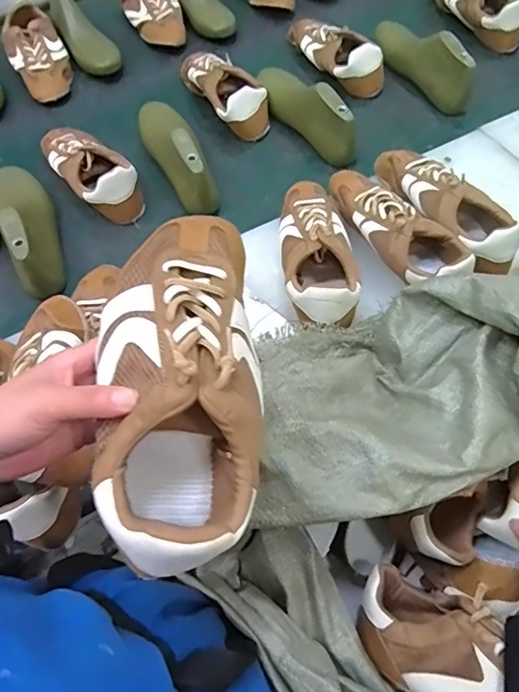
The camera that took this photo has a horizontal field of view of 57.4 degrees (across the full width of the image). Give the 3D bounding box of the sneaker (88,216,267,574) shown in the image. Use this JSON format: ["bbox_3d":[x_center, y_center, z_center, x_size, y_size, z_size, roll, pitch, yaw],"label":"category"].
[{"bbox_3d":[-0.049,0.017,0.314,0.094,0.084,0.229,-1,71,2],"label":"sneaker"}]

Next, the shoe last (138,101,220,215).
[{"bbox_3d":[-0.143,-0.327,0.792,0.072,0.105,0.252,-25,65,-9],"label":"shoe last"}]

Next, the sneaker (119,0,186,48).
[{"bbox_3d":[-0.230,-0.725,1.022,0.110,0.062,0.242,-24,65,-9],"label":"sneaker"}]

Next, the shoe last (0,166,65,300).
[{"bbox_3d":[-0.359,-0.199,0.722,0.080,0.098,0.267,-27,65,-10],"label":"shoe last"}]

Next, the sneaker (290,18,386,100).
[{"bbox_3d":[0.145,-0.578,0.931,0.092,0.068,0.249,-30,66,-12],"label":"sneaker"}]

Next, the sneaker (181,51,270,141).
[{"bbox_3d":[-0.064,-0.478,0.879,0.092,0.075,0.223,-28,66,-11],"label":"sneaker"}]

